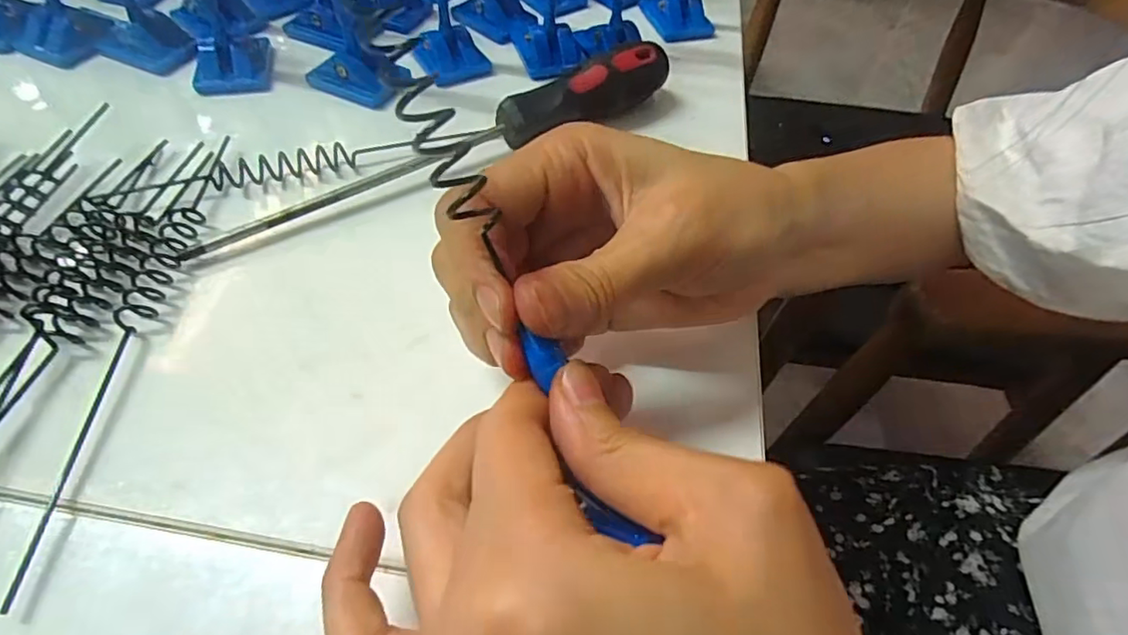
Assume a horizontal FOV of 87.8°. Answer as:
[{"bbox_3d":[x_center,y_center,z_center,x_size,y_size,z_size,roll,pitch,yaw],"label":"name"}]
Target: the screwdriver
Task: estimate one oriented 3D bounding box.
[{"bbox_3d":[-0.050,-0.080,0.261,0.227,0.029,0.023,-23,59,-19],"label":"screwdriver"}]

